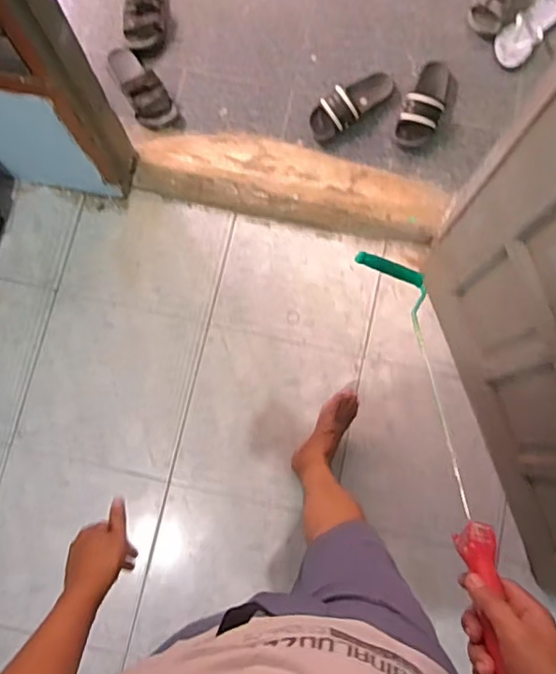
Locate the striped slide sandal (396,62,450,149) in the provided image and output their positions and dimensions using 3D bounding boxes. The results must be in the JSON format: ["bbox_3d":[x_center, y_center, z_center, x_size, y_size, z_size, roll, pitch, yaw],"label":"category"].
[{"bbox_3d":[0.398,-0.627,1.497,0.106,0.067,0.252,27,81,4],"label":"striped slide sandal"}]

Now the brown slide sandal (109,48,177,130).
[{"bbox_3d":[-0.362,-0.672,1.503,0.105,0.064,0.249,-28,81,-5],"label":"brown slide sandal"}]

